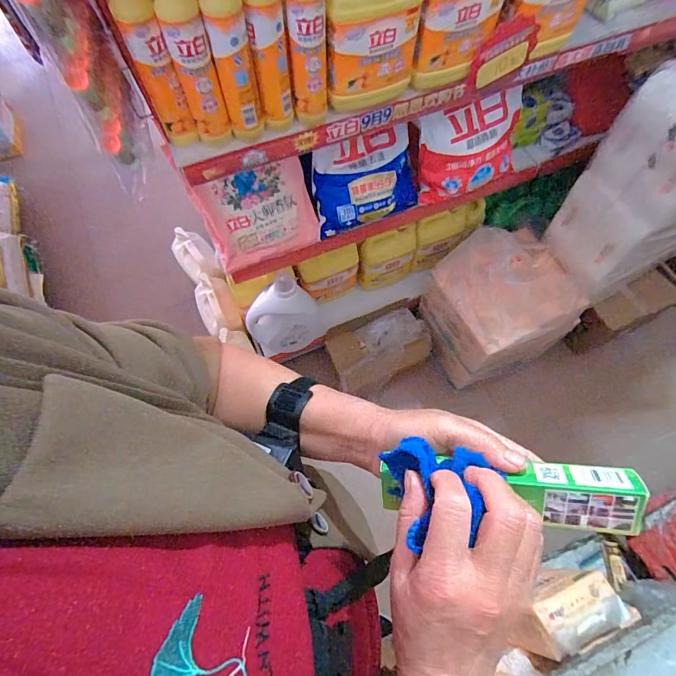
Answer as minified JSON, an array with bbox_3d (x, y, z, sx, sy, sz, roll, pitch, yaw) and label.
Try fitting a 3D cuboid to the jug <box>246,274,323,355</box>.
[{"bbox_3d":[-0.156,-0.057,1.159,0.220,0.311,0.103,-17,69,-8],"label":"jug"}]

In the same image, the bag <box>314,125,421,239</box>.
[{"bbox_3d":[0.056,-0.361,0.914,0.251,0.070,0.188,-22,114,-6],"label":"bag"}]

